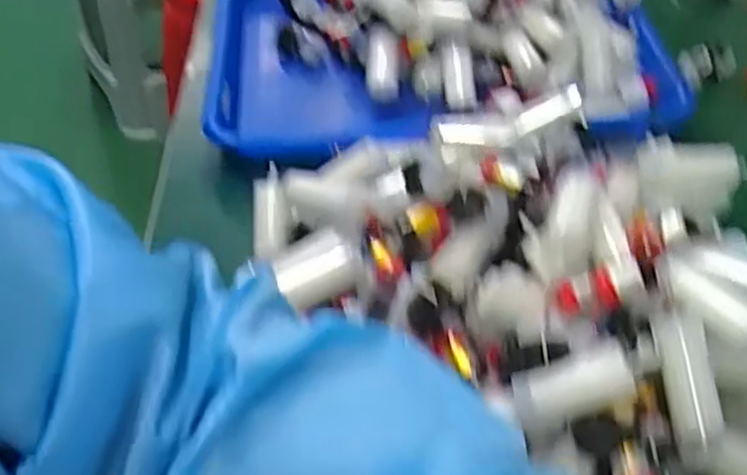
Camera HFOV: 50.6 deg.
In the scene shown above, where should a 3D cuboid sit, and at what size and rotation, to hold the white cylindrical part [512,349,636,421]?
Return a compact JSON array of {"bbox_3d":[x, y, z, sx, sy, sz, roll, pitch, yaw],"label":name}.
[{"bbox_3d":[0.082,0.062,0.329,0.049,0.015,0.015,-19,40,21],"label":"white cylindrical part"}]

